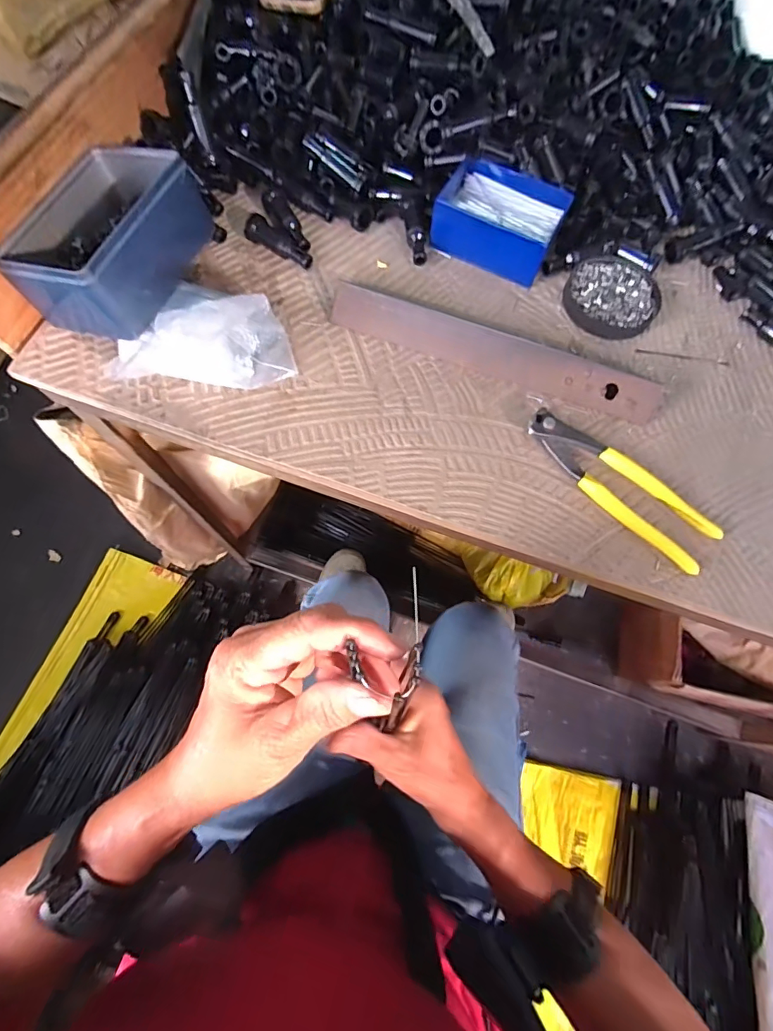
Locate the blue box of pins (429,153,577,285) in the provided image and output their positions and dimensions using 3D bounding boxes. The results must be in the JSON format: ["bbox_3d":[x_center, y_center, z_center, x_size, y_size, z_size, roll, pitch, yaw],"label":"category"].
[{"bbox_3d":[0.108,-0.282,0.446,0.110,0.046,0.080,28,71,7],"label":"blue box of pins"}]

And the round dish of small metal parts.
[{"bbox_3d":[0.212,-0.205,0.439,0.084,0.012,0.083,1,70,-2],"label":"round dish of small metal parts"}]

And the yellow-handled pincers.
[{"bbox_3d":[0.183,-0.026,0.371,0.163,0.012,0.047,41,74,11],"label":"yellow-handled pincers"}]

